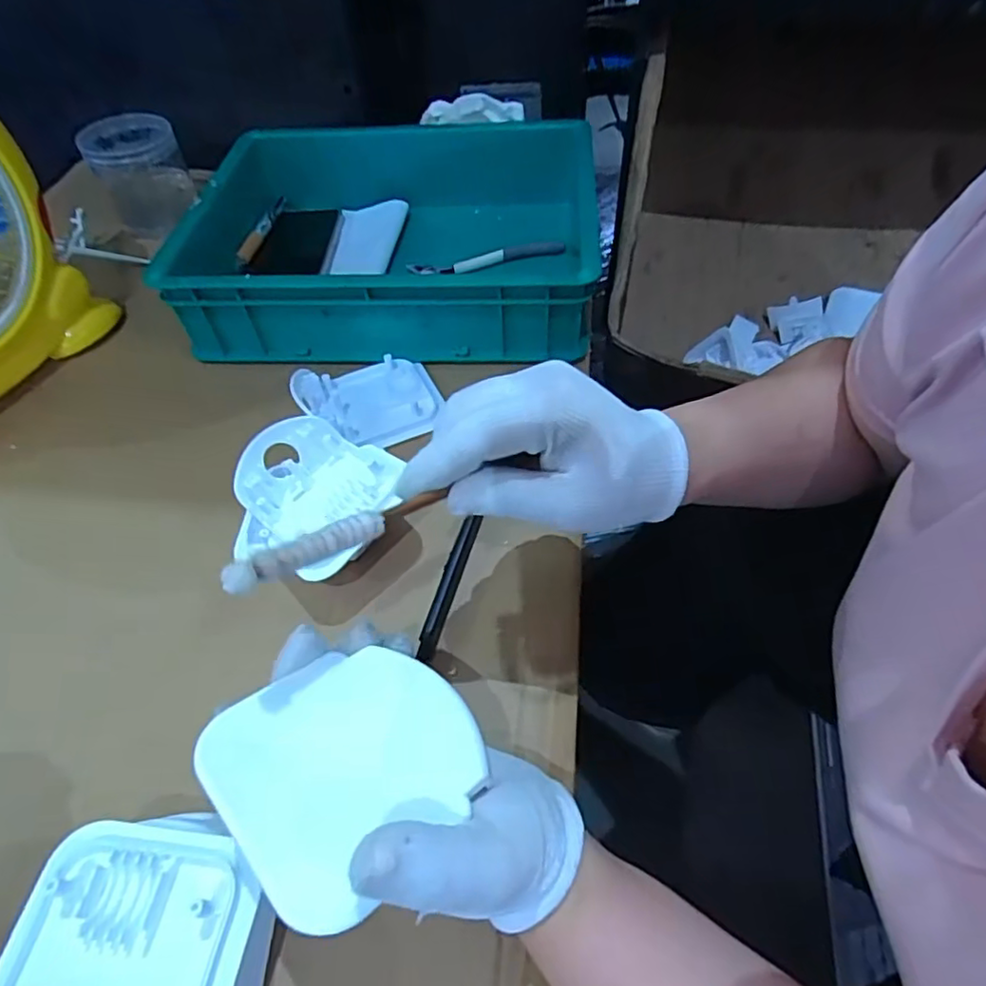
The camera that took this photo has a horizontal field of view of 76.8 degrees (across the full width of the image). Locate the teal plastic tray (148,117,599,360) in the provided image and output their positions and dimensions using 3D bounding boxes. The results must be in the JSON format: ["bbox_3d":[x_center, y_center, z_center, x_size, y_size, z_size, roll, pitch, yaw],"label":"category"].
[{"bbox_3d":[-0.085,-0.221,0.544,0.316,0.096,0.251,0,51,2],"label":"teal plastic tray"}]

